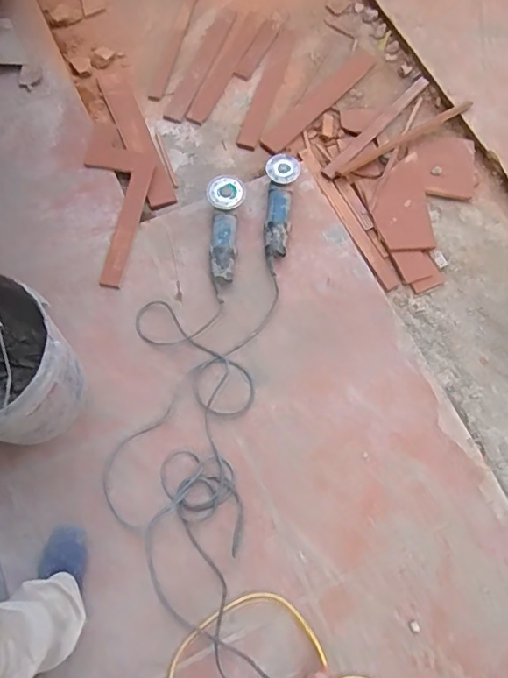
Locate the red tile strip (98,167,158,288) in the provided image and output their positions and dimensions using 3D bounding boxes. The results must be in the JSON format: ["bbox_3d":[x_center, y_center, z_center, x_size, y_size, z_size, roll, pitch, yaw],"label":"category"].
[{"bbox_3d":[-0.334,-0.311,1.403,0.059,0.013,0.372,9,70,2],"label":"red tile strip"}]

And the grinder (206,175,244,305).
[{"bbox_3d":[-0.075,-0.262,1.364,0.093,0.080,0.334,1,70,-1],"label":"grinder"}]

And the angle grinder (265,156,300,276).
[{"bbox_3d":[0.065,-0.332,1.390,0.084,0.076,0.327,6,70,1],"label":"angle grinder"}]

